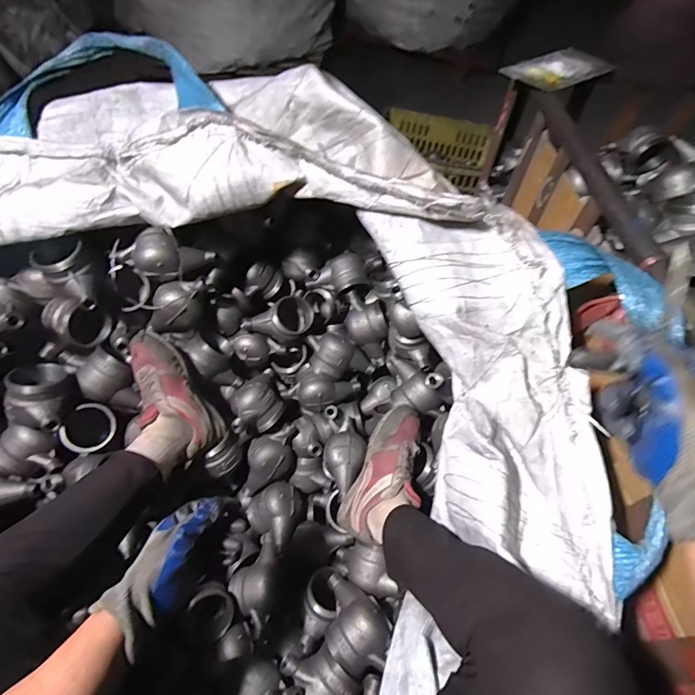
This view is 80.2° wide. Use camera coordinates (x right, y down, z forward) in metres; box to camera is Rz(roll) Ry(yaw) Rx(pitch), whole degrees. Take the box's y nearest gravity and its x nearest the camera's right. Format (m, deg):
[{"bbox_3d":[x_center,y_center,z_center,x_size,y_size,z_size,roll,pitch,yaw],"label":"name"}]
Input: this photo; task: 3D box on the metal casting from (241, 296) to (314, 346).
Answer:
[{"bbox_3d":[-0.140,-0.058,0.829,0.139,0.069,0.081,-8,55,-10],"label":"metal casting"}]

